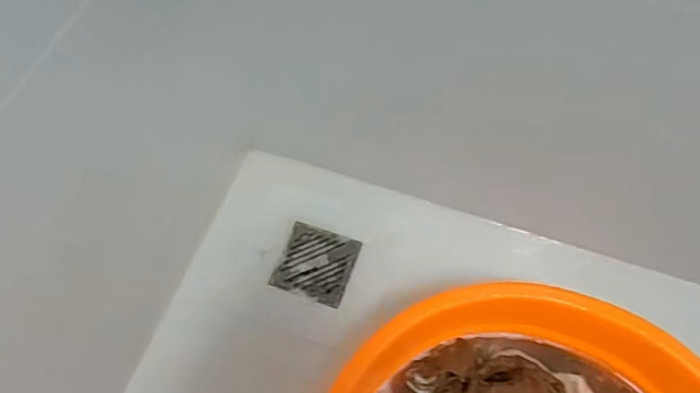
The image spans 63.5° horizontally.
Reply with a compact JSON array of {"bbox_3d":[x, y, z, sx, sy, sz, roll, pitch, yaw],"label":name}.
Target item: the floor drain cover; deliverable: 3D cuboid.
[{"bbox_3d":[-0.041,0.085,0.720,0.090,0.010,0.093,17,62,10],"label":"floor drain cover"}]

